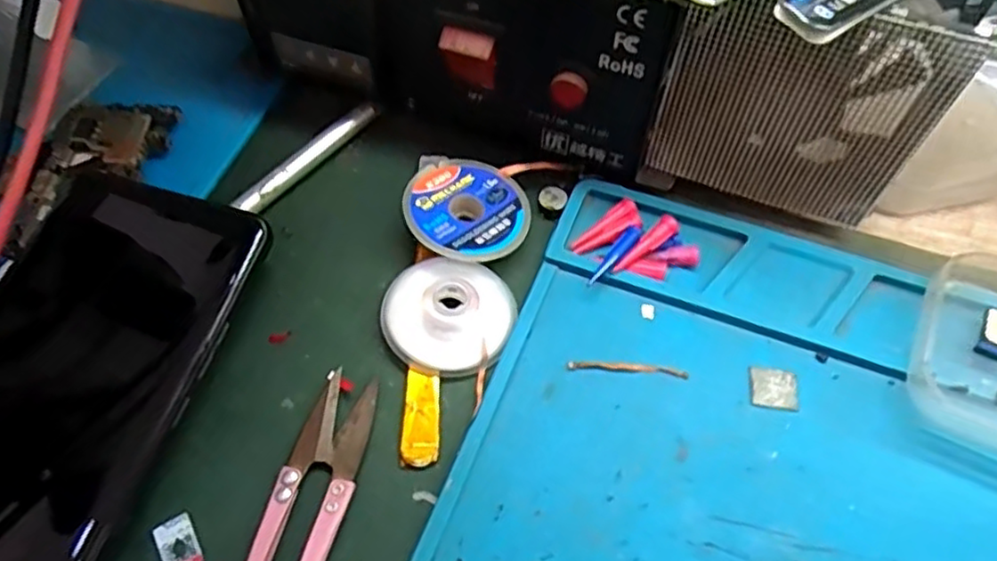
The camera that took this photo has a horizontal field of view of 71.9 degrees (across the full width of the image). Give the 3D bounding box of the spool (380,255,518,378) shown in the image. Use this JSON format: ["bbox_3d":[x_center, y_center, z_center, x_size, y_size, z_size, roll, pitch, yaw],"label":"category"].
[{"bbox_3d":[-0.017,0.011,0.232,0.043,0.010,0.038,9,59,8],"label":"spool"}]

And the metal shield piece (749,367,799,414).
[{"bbox_3d":[0.088,0.035,0.220,0.014,0.004,0.014,8,57,5],"label":"metal shield piece"}]

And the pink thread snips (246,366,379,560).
[{"bbox_3d":[-0.058,0.073,0.196,0.021,0.011,0.099,9,59,8],"label":"pink thread snips"}]

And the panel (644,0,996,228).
[{"bbox_3d":[0.095,-0.054,0.224,0.079,0.080,0.015,15,60,11],"label":"panel"}]

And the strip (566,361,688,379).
[{"bbox_3d":[0.042,0.028,0.223,0.038,0.004,0.004,3,58,4],"label":"strip"}]

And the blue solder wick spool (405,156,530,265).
[{"bbox_3d":[-0.011,-0.025,0.250,0.044,0.009,0.044,7,58,-11],"label":"blue solder wick spool"}]

